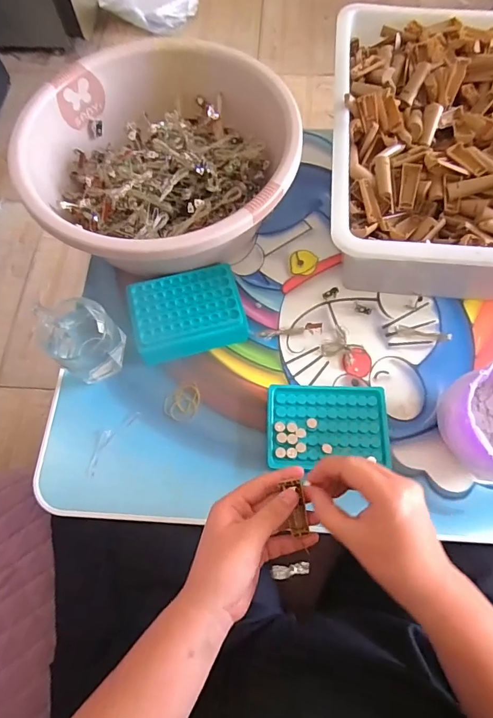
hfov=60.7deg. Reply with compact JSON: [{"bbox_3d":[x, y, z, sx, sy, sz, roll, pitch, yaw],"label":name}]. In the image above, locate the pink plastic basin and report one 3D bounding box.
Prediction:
[{"bbox_3d":[-0.096,-0.254,0.542,0.311,0.120,0.304,0,68,1],"label":"pink plastic basin"}]

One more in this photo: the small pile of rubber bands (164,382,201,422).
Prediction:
[{"bbox_3d":[-0.073,0.052,0.494,0.046,0.009,0.036,-38,72,-13],"label":"small pile of rubber bands"}]

